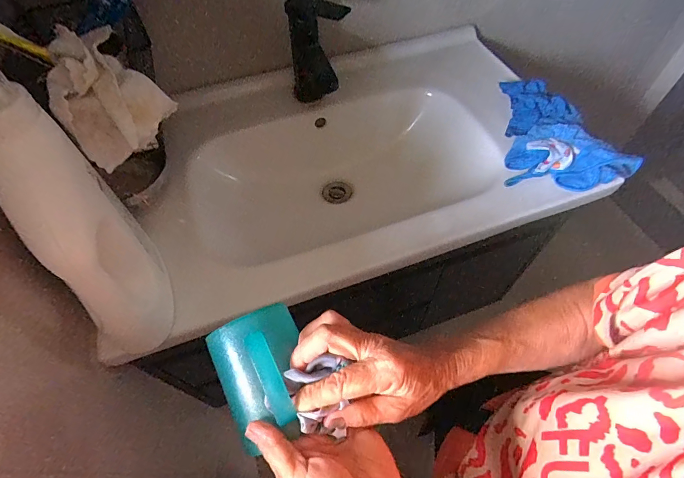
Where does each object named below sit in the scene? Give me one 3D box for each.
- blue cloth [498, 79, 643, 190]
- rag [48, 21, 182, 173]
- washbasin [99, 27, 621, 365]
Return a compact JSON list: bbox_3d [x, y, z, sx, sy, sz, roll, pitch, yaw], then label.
[{"bbox_3d":[0.367,-0.182,0.607,0.185,0.056,0.221,6,57,5],"label":"blue cloth"},{"bbox_3d":[-0.268,-0.159,0.426,0.108,0.105,0.131,-38,63,-21],"label":"rag"},{"bbox_3d":[0.024,-0.113,0.682,0.648,0.206,0.441,-18,58,-10],"label":"washbasin"}]

